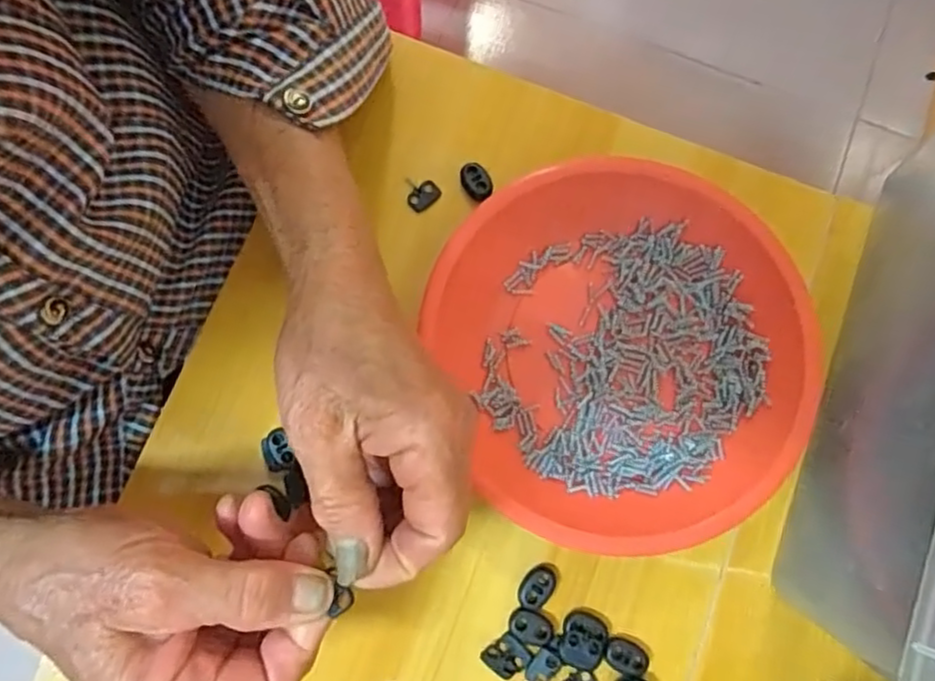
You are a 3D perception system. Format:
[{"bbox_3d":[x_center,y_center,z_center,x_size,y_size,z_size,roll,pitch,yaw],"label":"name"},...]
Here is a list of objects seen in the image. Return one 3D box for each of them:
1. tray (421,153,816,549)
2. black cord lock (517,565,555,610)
[{"bbox_3d":[0.081,0.004,0.332,0.182,0.023,0.187,0,79,0],"label":"tray"},{"bbox_3d":[0.035,0.122,0.319,0.013,0.004,0.022,37,81,7],"label":"black cord lock"}]

